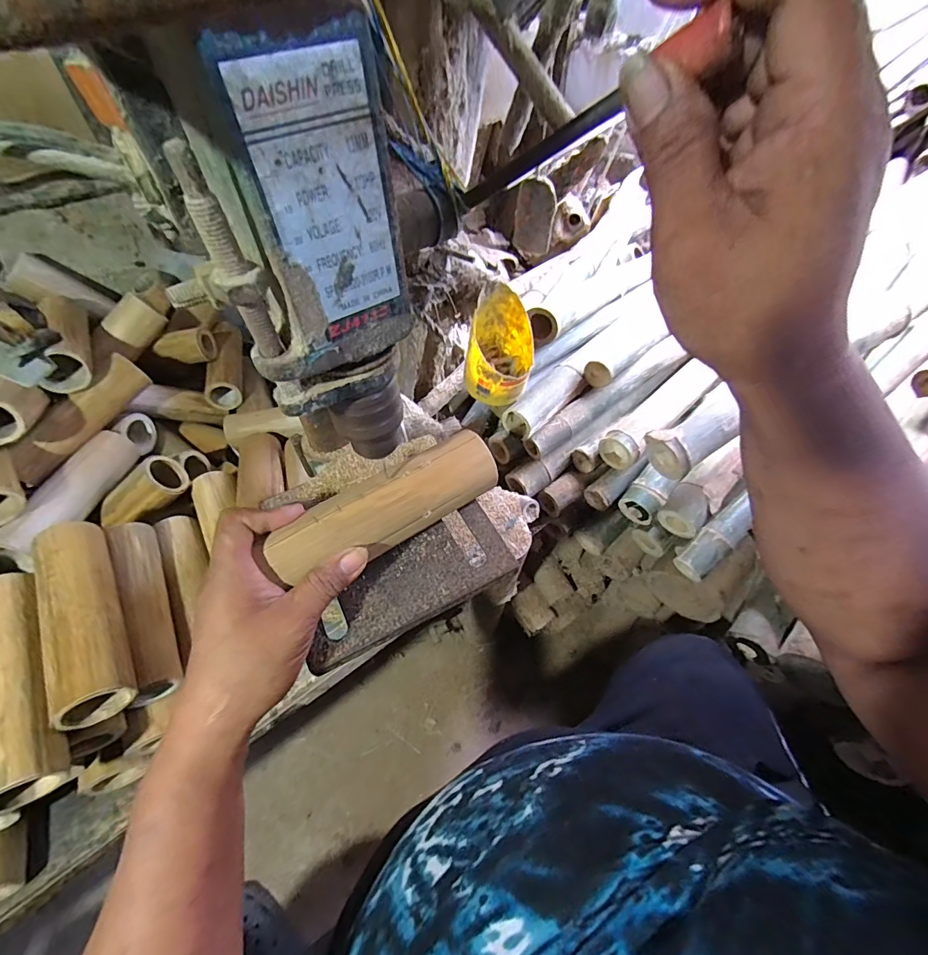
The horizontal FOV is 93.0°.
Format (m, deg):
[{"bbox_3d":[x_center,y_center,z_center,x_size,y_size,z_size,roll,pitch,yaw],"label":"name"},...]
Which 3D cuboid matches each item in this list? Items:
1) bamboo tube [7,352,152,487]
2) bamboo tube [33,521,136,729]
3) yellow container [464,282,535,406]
[{"bbox_3d":[-0.464,-0.074,0.527,0.050,0.050,0.170,22,57,13],"label":"bamboo tube"},{"bbox_3d":[-0.337,0.122,0.387,0.055,0.051,0.176,-27,60,-19],"label":"bamboo tube"},{"bbox_3d":[0.051,-0.177,0.606,0.086,0.134,0.101,11,55,6],"label":"yellow container"}]

